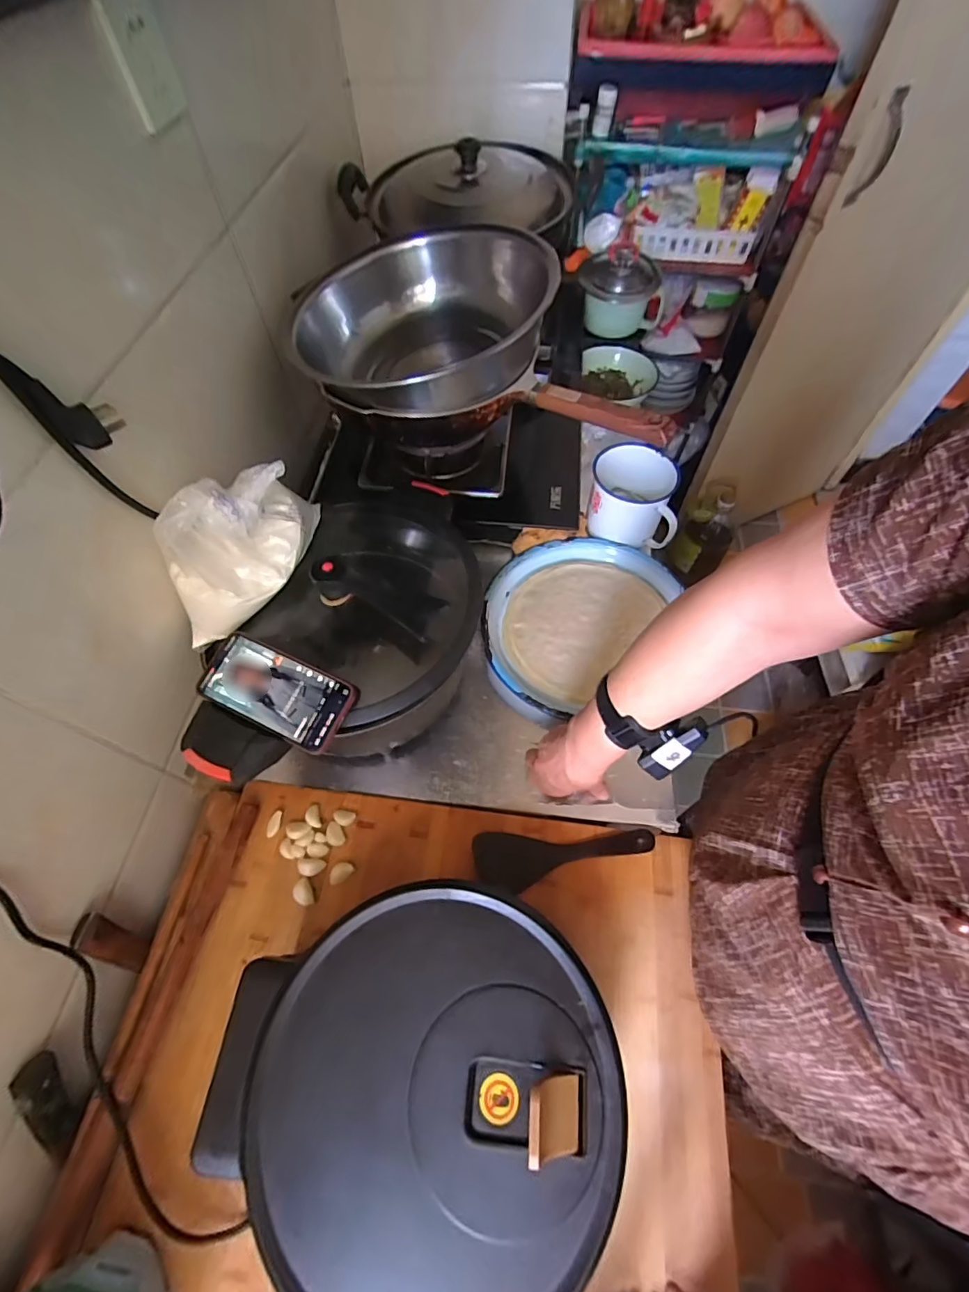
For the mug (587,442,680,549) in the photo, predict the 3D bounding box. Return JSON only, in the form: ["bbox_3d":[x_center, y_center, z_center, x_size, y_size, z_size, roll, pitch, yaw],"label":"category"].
[{"bbox_3d":[0.235,-0.233,0.780,0.132,0.114,0.114,15,61,10],"label":"mug"}]

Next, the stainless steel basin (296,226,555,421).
[{"bbox_3d":[-0.081,-0.427,0.667,0.314,0.139,0.283,-12,60,-5],"label":"stainless steel basin"}]

